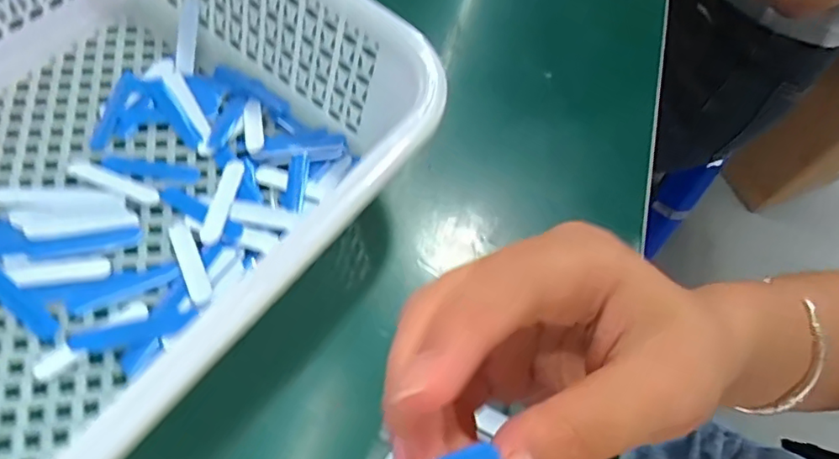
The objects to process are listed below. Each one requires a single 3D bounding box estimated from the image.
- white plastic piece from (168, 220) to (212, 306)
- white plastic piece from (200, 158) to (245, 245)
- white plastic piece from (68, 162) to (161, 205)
[{"bbox_3d":[-0.113,0.015,0.280,0.010,0.005,0.051,-23,67,-19],"label":"white plastic piece"},{"bbox_3d":[-0.103,-0.016,0.299,0.011,0.004,0.053,9,61,-4],"label":"white plastic piece"},{"bbox_3d":[-0.160,-0.025,0.299,0.050,0.004,0.010,21,61,4],"label":"white plastic piece"}]

